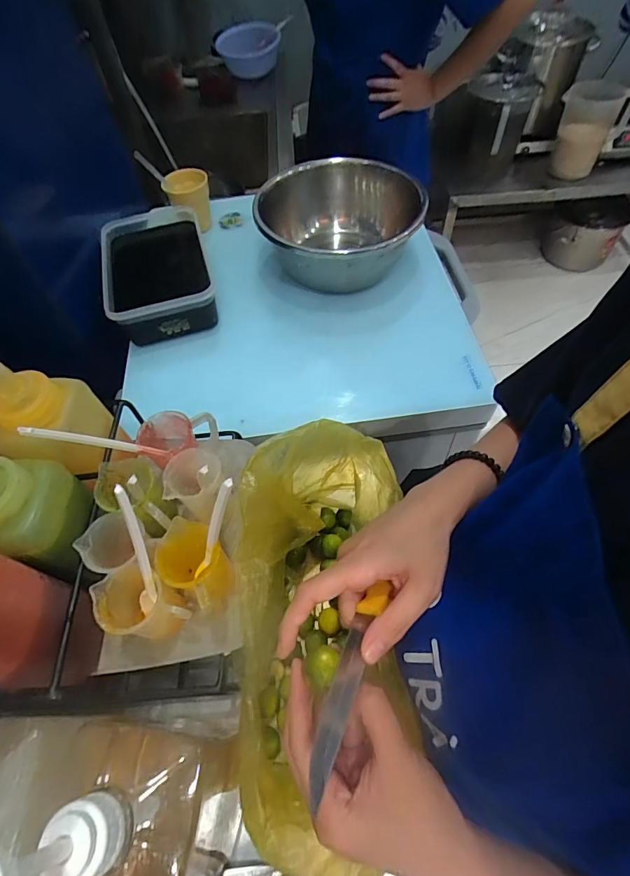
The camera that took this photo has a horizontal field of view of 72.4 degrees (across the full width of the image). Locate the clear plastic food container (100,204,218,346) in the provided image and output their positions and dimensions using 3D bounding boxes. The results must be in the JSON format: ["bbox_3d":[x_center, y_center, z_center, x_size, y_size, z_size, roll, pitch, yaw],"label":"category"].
[{"bbox_3d":[-0.261,-0.283,0.725,0.162,0.072,0.274,-16,58,-6],"label":"clear plastic food container"}]

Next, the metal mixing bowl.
[{"bbox_3d":[0.043,-0.343,0.722,0.246,0.125,0.252,-2,57,3],"label":"metal mixing bowl"}]

